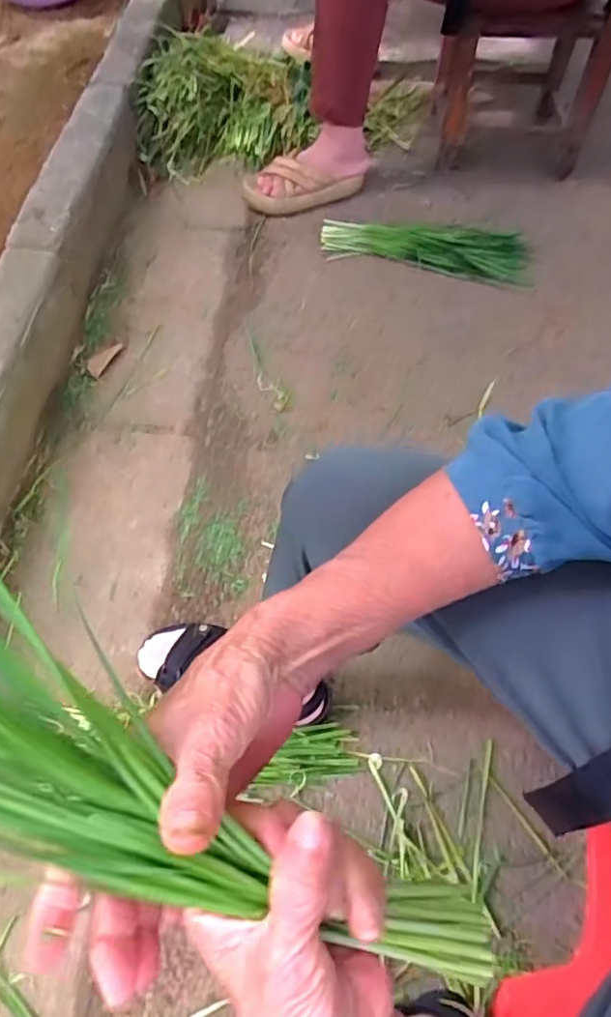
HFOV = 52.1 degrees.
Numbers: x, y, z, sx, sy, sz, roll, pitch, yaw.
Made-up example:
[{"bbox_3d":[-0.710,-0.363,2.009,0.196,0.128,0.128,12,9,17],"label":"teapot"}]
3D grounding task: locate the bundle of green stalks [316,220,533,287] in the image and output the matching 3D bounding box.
[{"bbox_3d":[0.218,-0.482,1.148,0.378,0.050,0.111,9,59,3],"label":"bundle of green stalks"}]

